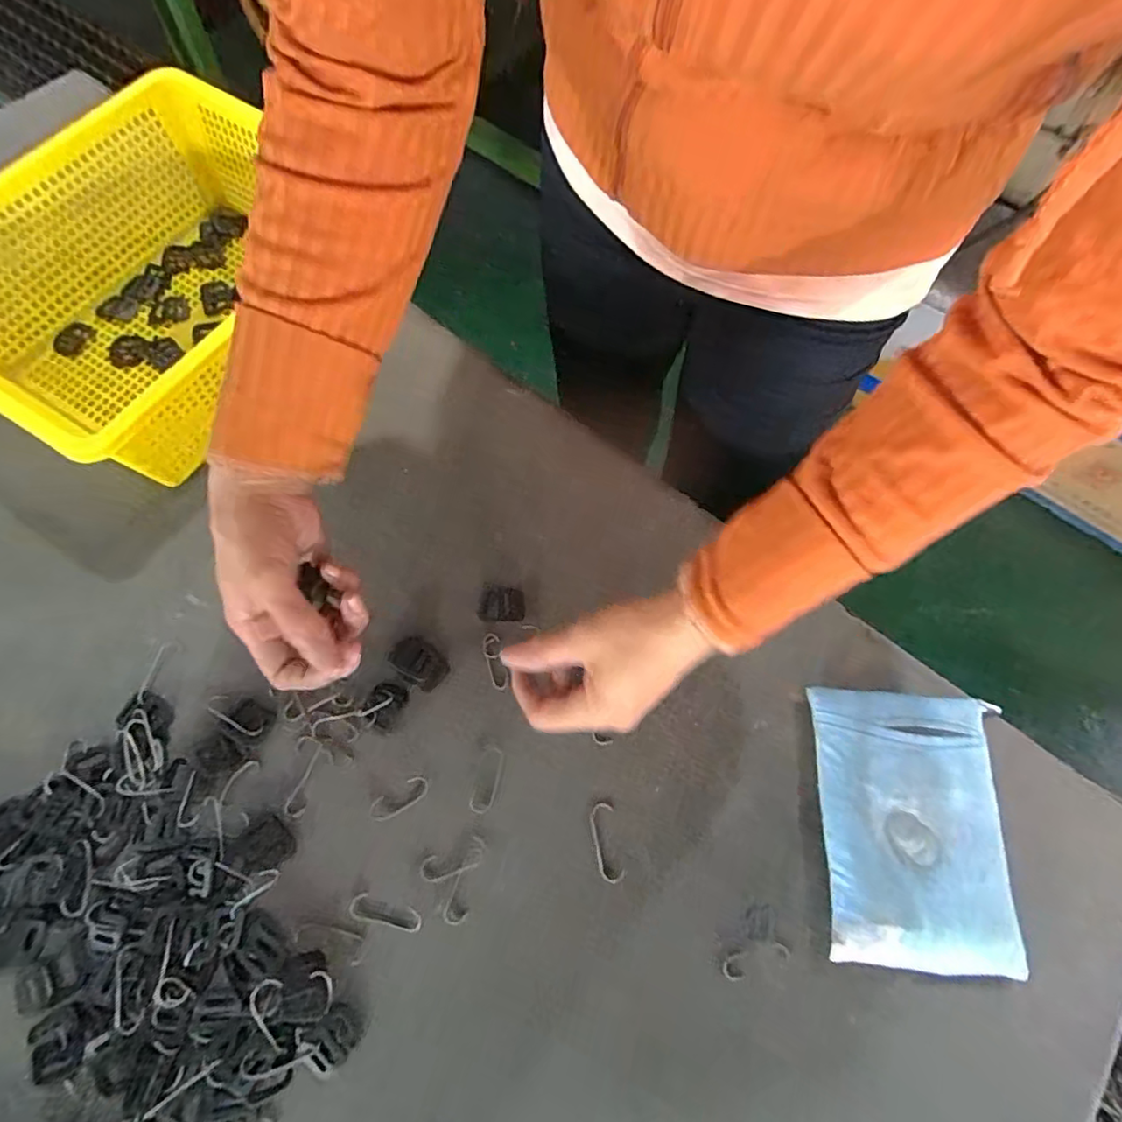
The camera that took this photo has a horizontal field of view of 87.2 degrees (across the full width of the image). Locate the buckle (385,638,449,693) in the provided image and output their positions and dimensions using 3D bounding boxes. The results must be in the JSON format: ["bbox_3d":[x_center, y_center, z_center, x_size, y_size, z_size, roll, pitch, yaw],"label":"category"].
[{"bbox_3d":[-0.100,0.072,0.412,0.040,0.004,0.029,34,71,10],"label":"buckle"}]

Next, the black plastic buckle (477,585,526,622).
[{"bbox_3d":[-0.043,0.032,0.433,0.034,0.004,0.028,10,69,1],"label":"black plastic buckle"}]

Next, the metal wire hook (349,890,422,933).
[{"bbox_3d":[-0.106,0.213,0.357,0.044,0.004,0.015,13,69,2],"label":"metal wire hook"}]

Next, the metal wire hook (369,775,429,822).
[{"bbox_3d":[-0.105,0.154,0.381,0.040,0.004,0.016,-29,73,-13],"label":"metal wire hook"}]

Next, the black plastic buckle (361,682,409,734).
[{"bbox_3d":[-0.120,0.099,0.400,0.026,0.004,0.031,20,69,5],"label":"black plastic buckle"}]

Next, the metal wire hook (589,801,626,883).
[{"bbox_3d":[0.029,0.181,0.380,0.016,0.004,0.048,-9,70,-6],"label":"metal wire hook"}]

